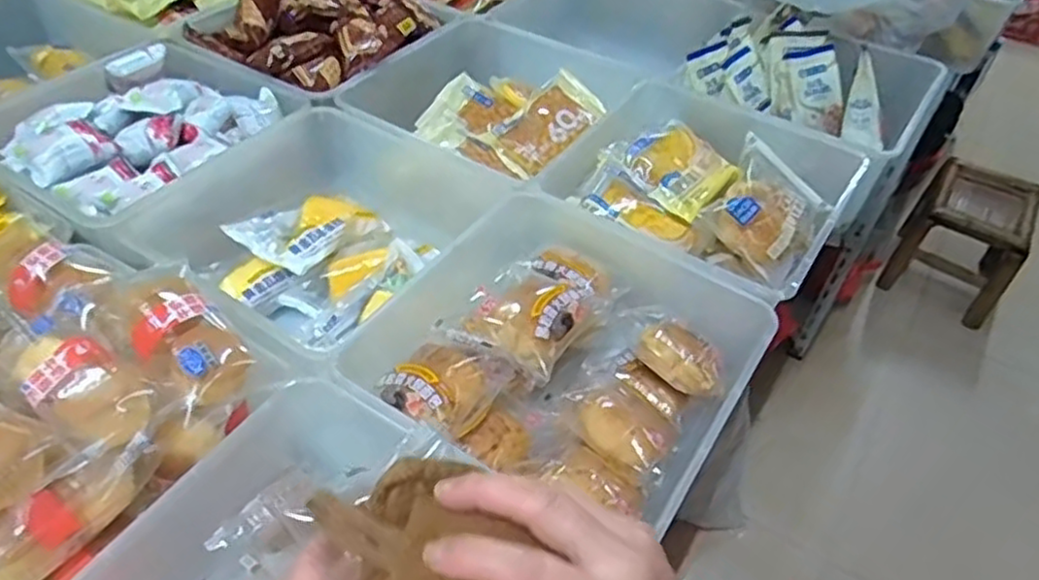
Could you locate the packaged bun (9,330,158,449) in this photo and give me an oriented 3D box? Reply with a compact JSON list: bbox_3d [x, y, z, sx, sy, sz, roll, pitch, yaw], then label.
[{"bbox_3d":[-0.309,0.064,0.510,0.117,0.032,0.062,27,49,22],"label":"packaged bun"}]

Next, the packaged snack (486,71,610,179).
[{"bbox_3d":[0.036,-0.214,0.929,0.083,0.019,0.159,40,68,11],"label":"packaged snack"}]

